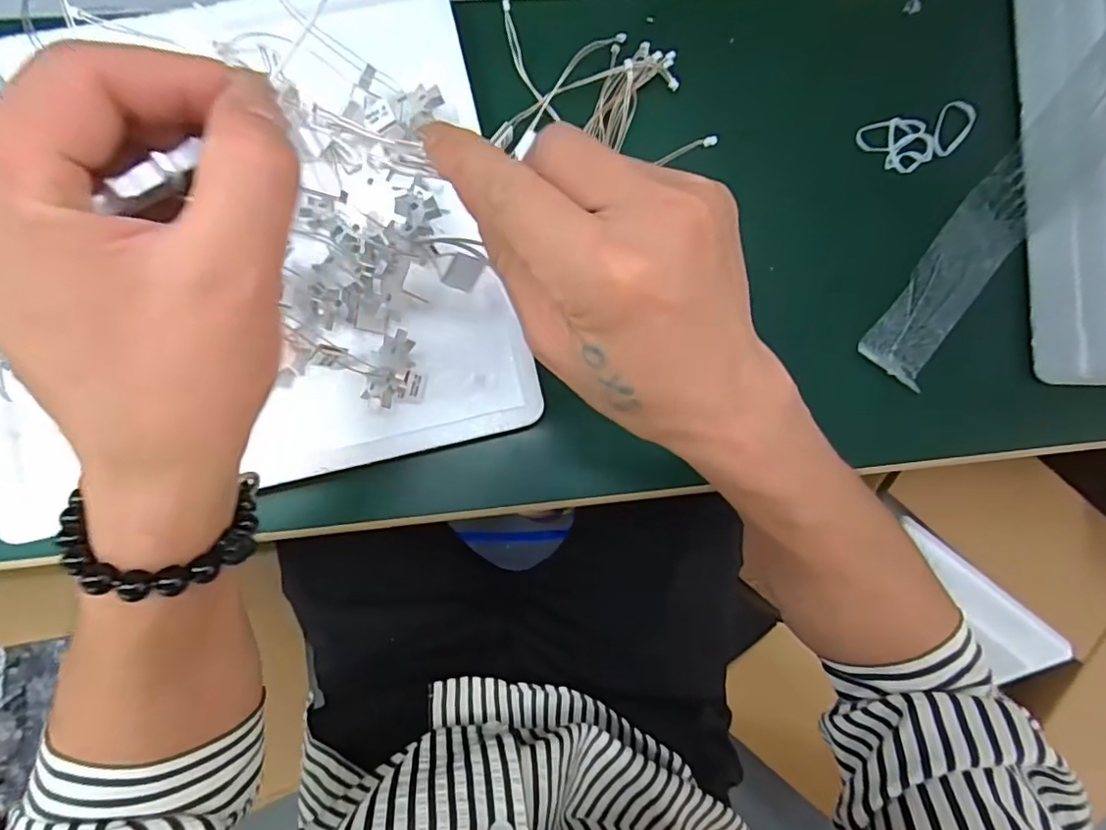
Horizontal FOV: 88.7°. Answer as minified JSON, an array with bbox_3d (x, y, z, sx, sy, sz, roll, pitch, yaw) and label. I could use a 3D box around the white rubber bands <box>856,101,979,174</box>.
[{"bbox_3d":[0.221,-0.165,0.337,0.071,0.005,0.033,-17,86,-5],"label":"white rubber bands"}]

